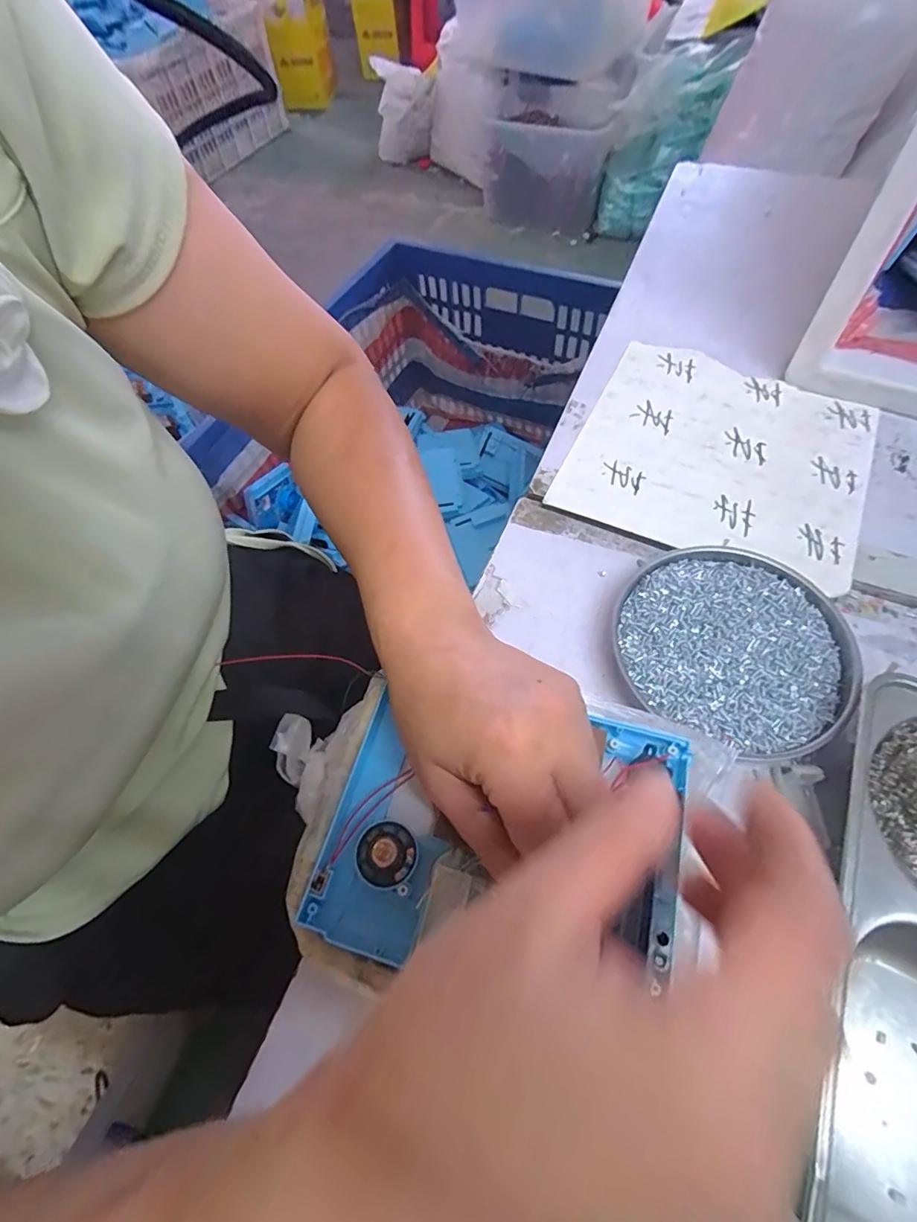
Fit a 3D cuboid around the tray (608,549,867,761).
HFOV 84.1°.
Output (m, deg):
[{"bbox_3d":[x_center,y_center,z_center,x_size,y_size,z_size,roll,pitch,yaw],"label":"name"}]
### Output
[{"bbox_3d":[0.165,0.022,0.312,0.129,0.017,0.133,-2,59,3],"label":"tray"}]

